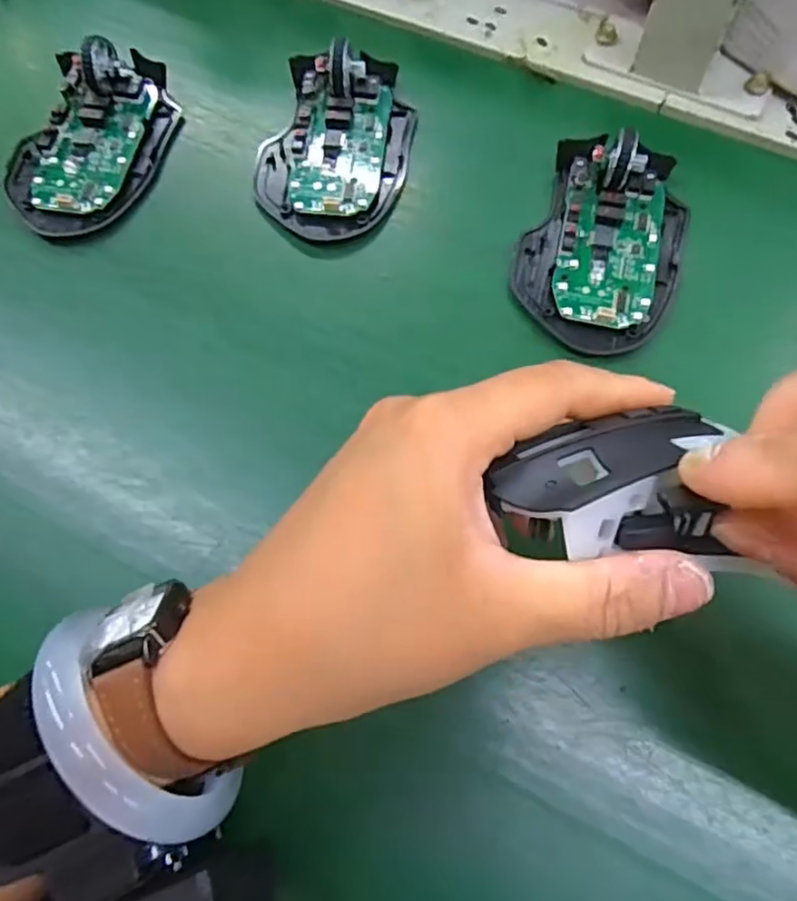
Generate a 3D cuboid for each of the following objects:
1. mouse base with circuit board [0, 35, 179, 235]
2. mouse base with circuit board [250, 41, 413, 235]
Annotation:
[{"bbox_3d":[-0.155,-0.160,0.315,0.065,0.026,0.111,14,71,7],"label":"mouse base with circuit board"},{"bbox_3d":[-0.031,-0.157,0.312,0.070,0.029,0.106,9,70,5],"label":"mouse base with circuit board"}]

